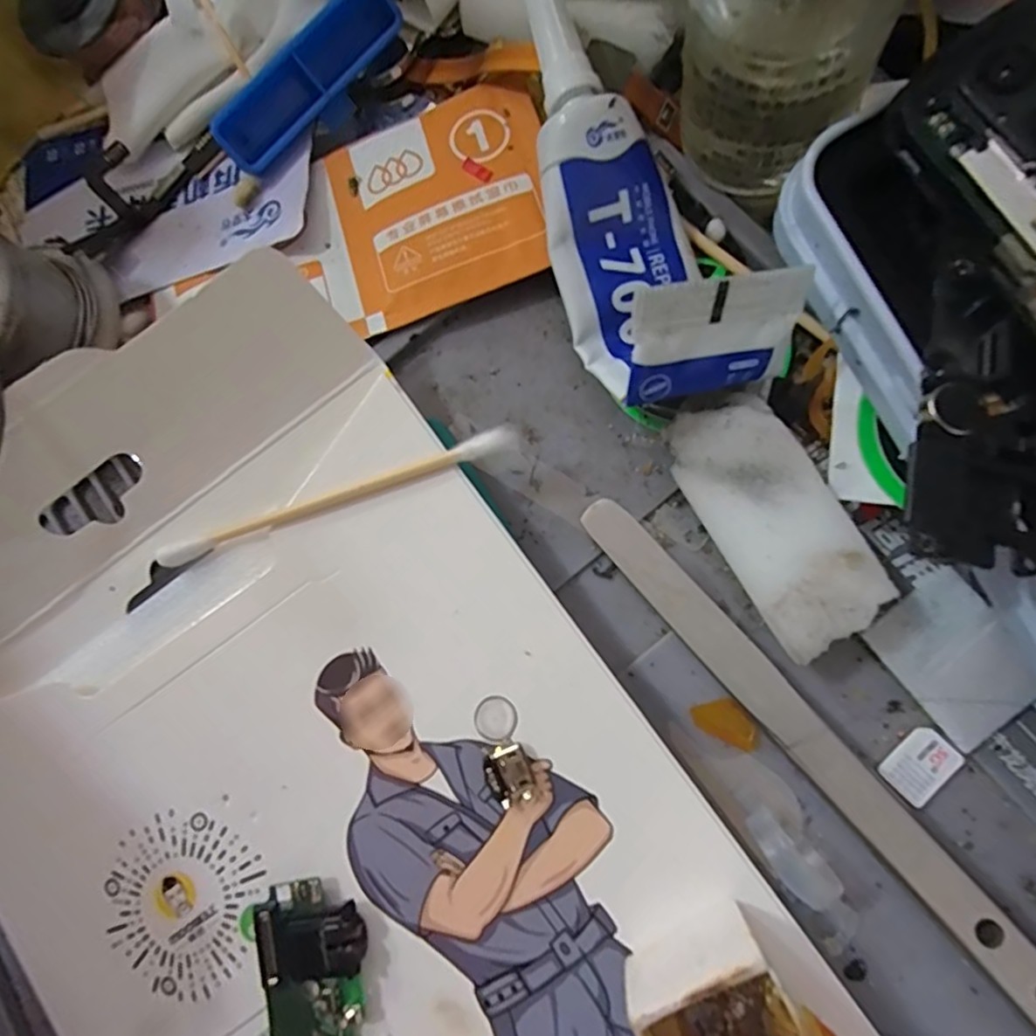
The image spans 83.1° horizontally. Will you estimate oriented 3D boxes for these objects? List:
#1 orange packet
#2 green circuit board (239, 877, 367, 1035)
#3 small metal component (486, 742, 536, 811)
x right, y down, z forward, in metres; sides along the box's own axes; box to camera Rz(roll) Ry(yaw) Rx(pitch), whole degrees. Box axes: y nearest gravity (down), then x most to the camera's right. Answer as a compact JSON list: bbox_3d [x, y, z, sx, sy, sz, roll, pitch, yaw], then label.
[{"bbox_3d":[-0.020,-0.068,0.129,0.055,0.004,0.049,-19,76,9],"label":"orange packet"},{"bbox_3d":[-0.031,0.093,0.094,0.020,0.005,0.063,-16,80,5],"label":"green circuit board"},{"bbox_3d":[-0.001,0.044,0.100,0.007,0.004,0.010,-29,79,2],"label":"small metal component"}]

